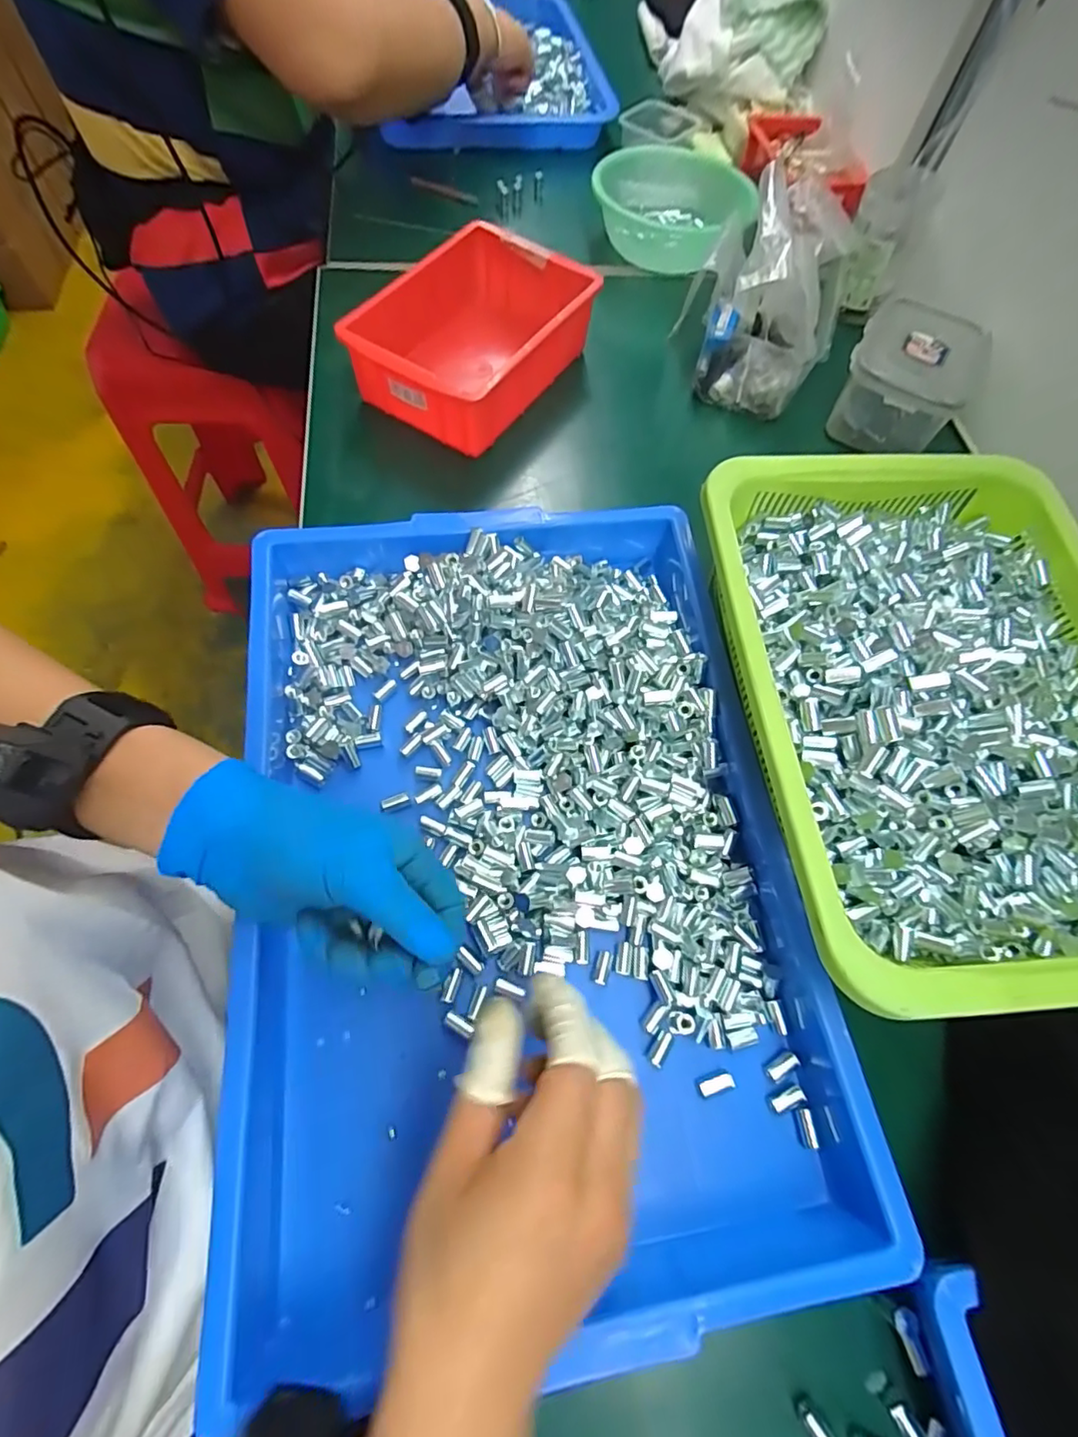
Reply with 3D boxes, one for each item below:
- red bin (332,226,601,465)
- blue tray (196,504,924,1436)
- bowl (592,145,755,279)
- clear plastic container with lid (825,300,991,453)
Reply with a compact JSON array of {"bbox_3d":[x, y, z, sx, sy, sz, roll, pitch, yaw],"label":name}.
[{"bbox_3d":[-0.050,-0.323,0.481,0.132,0.065,0.199,29,69,10],"label":"red bin"},{"bbox_3d":[-0.010,0.065,0.319,0.299,0.055,0.418,-8,67,-3],"label":"blue tray"},{"bbox_3d":[0.127,-0.533,0.593,0.148,0.065,0.143,3,66,-2],"label":"bowl"},{"bbox_3d":[0.315,-0.289,0.485,0.101,0.061,0.117,28,69,9],"label":"clear plastic container with lid"}]

